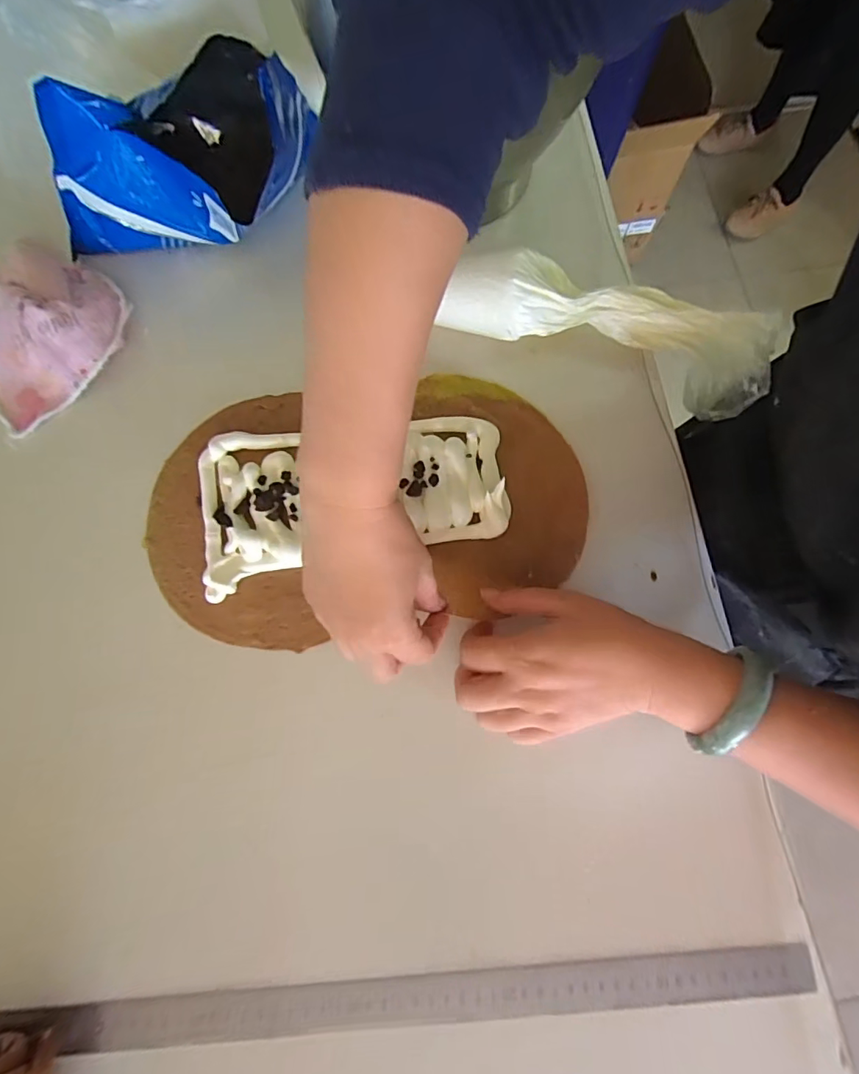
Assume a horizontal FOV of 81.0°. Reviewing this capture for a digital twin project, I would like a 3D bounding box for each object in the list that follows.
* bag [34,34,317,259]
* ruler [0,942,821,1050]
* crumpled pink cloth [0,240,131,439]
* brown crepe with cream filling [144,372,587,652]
[{"bbox_3d":[-0.202,-0.317,0.405,0.182,0.108,0.140,5,77,1],"label":"bag"},{"bbox_3d":[-0.011,0.296,0.323,0.512,0.008,0.025,-3,69,-1],"label":"ruler"},{"bbox_3d":[-0.327,-0.175,0.412,0.132,0.044,0.140,44,80,9],"label":"crumpled pink cloth"},{"bbox_3d":[-0.051,-0.027,0.393,0.332,0.024,0.198,-8,77,0],"label":"brown crepe with cream filling"}]

